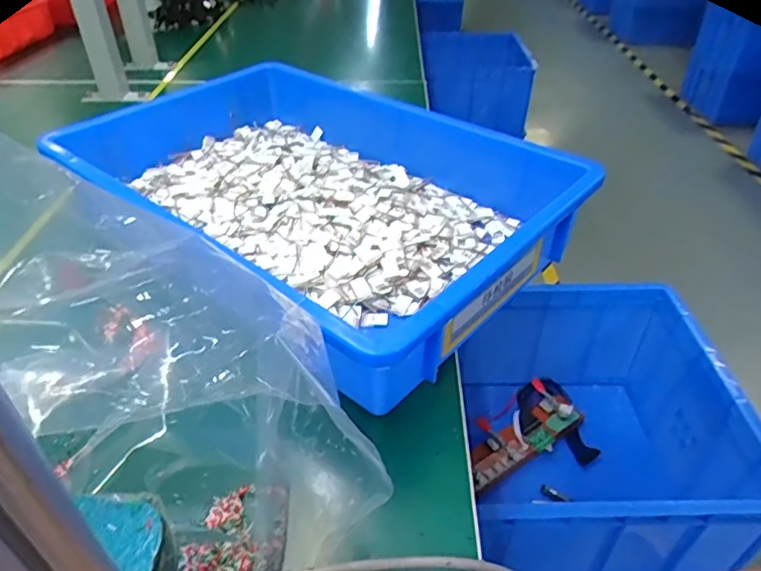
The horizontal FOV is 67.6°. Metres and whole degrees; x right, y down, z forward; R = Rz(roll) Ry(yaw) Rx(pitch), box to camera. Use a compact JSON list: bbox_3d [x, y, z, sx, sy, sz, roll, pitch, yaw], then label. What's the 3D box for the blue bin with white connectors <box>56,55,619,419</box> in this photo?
[{"bbox_3d":[-0.067,-0.089,0.522,0.434,0.085,0.289,29,47,31],"label":"blue bin with white connectors"}]

